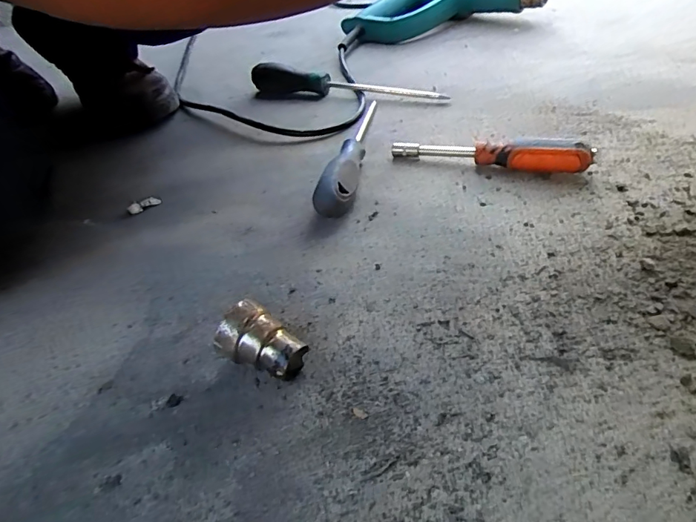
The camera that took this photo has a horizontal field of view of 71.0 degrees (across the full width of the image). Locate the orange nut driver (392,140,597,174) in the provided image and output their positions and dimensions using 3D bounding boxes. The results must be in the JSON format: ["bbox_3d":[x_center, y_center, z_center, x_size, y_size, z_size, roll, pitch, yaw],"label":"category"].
[{"bbox_3d":[0.117,-0.093,0.418,0.164,0.027,0.022,11,44,20],"label":"orange nut driver"}]

